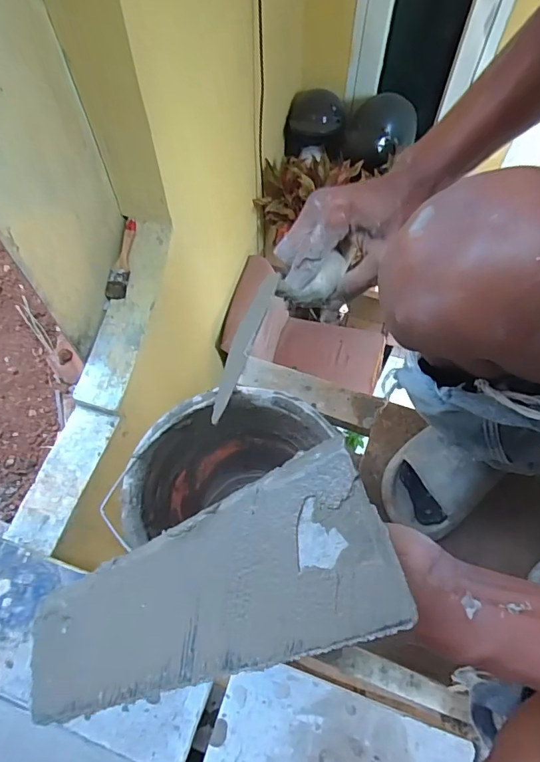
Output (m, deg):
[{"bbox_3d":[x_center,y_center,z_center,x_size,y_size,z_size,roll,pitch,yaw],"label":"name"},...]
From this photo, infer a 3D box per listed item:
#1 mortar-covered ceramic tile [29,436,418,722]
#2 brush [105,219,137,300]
[{"bbox_3d":[-0.062,0.149,0.318,0.300,0.008,0.110,-28,58,19],"label":"mortar-covered ceramic tile"},{"bbox_3d":[-0.358,-0.298,1.120,0.042,0.030,0.198,12,89,9],"label":"brush"}]

